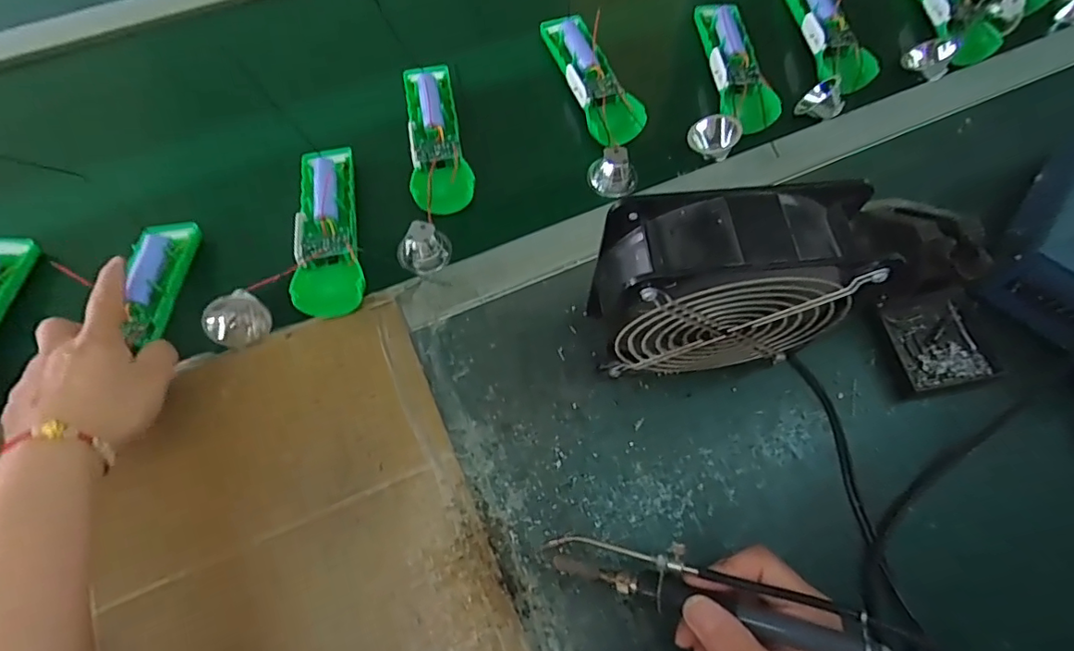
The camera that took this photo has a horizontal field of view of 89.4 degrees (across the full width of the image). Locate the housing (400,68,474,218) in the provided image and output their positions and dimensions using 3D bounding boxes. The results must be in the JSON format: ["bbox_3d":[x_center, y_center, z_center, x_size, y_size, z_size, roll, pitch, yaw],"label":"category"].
[{"bbox_3d":[-0.092,-0.167,0.487,0.049,0.036,0.152,-11,67,-6],"label":"housing"}]

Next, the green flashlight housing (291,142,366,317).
[{"bbox_3d":[-0.169,-0.080,0.435,0.050,0.023,0.156,-12,67,-6],"label":"green flashlight housing"}]

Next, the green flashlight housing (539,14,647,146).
[{"bbox_3d":[0.049,-0.233,0.504,0.047,0.023,0.157,-21,68,-10],"label":"green flashlight housing"}]

